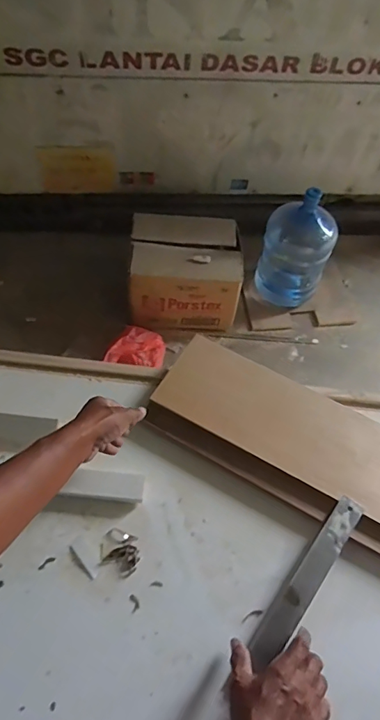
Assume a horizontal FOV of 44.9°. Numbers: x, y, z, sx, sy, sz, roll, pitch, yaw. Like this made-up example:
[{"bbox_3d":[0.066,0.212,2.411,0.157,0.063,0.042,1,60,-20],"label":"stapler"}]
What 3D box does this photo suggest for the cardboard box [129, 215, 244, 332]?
[{"bbox_3d":[-0.034,-0.326,1.805,0.426,0.300,0.384,-2,57,-5],"label":"cardboard box"}]

